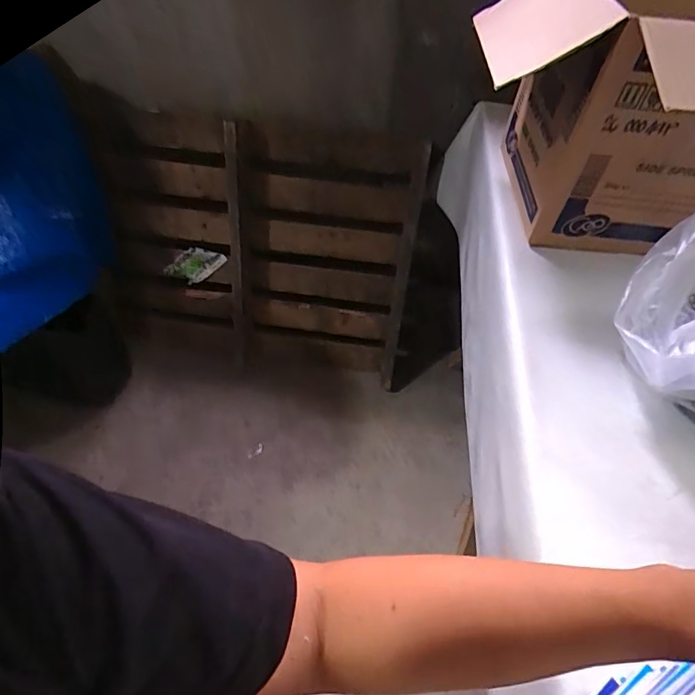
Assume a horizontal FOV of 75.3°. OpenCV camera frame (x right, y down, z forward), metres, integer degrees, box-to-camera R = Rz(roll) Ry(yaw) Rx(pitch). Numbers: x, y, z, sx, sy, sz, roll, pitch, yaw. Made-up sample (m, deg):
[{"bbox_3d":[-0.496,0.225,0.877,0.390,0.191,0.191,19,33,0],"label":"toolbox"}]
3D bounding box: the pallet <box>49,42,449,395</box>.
[{"bbox_3d":[-0.247,-0.270,1.252,0.887,0.703,0.101,11,33,-6],"label":"pallet"}]

